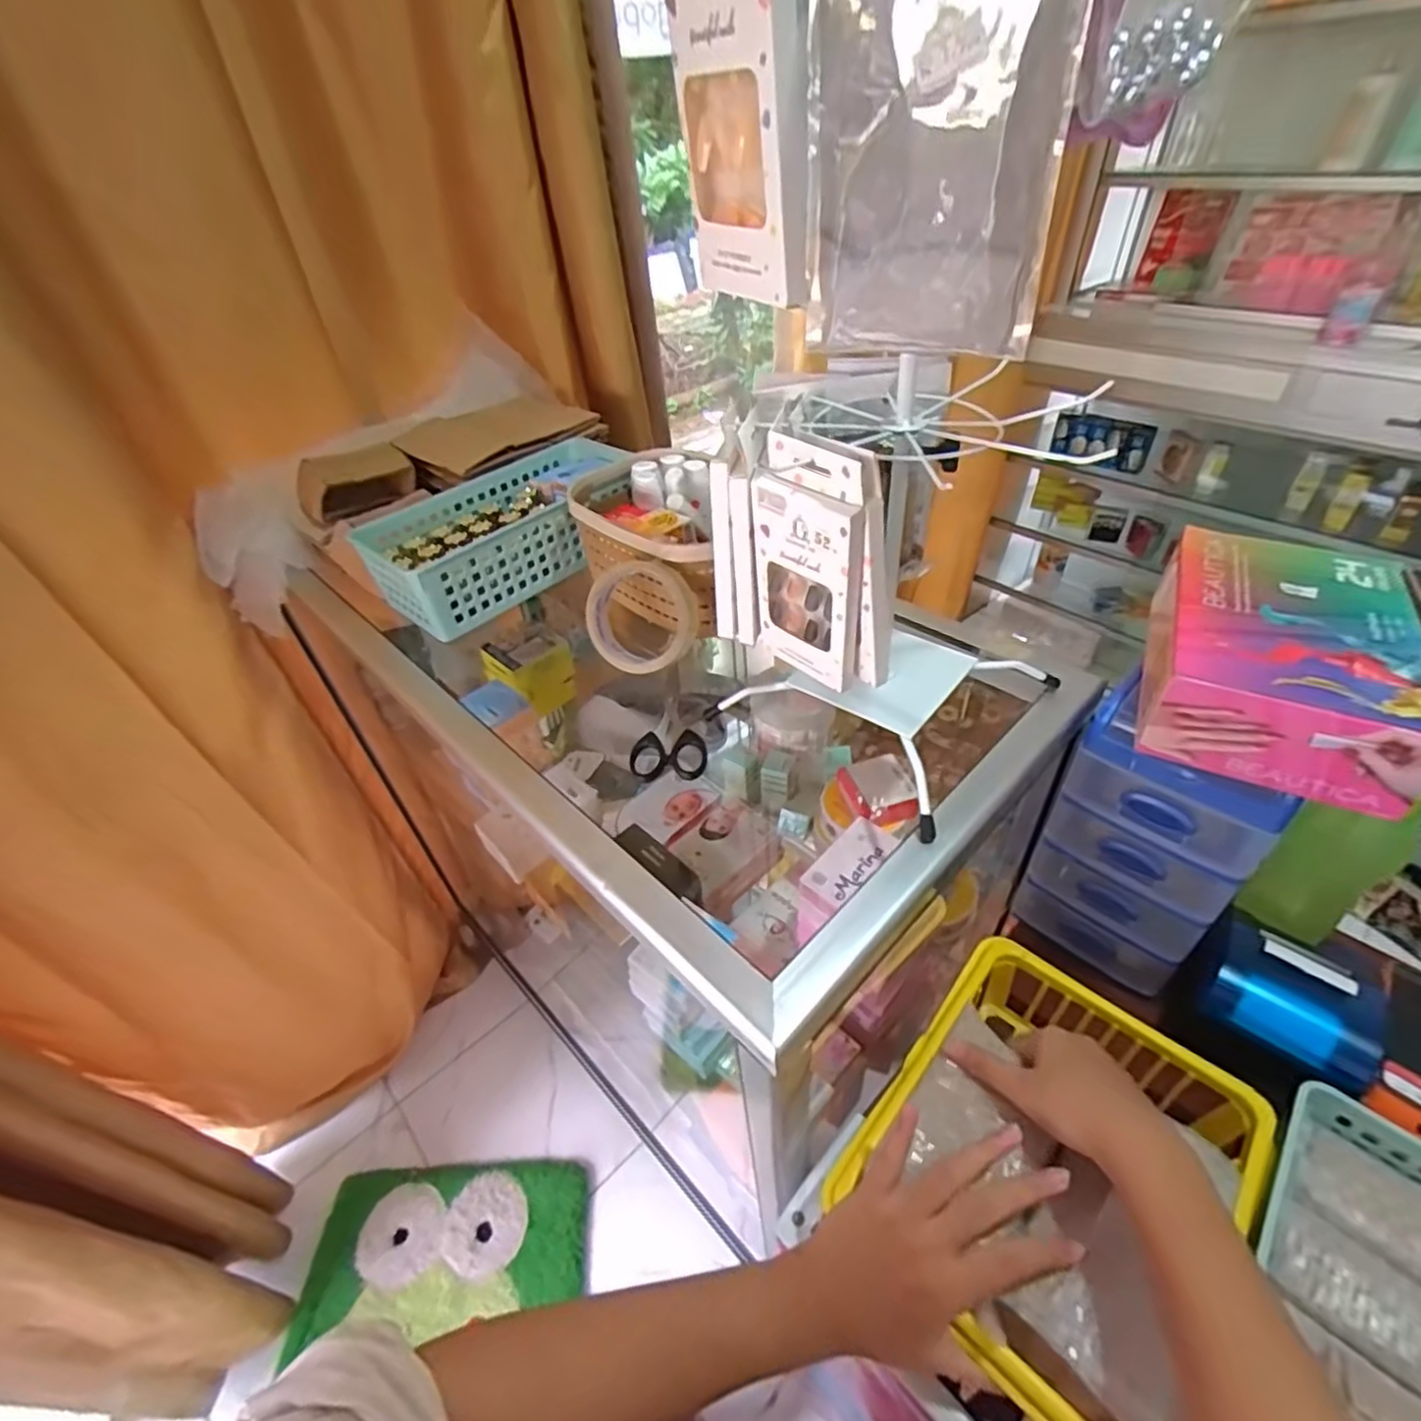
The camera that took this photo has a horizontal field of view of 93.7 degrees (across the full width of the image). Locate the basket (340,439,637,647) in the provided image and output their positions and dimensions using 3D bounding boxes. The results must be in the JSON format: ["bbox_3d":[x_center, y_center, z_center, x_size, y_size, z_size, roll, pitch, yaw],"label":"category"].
[{"bbox_3d":[-0.212,-0.188,0.696,0.140,0.084,0.272,29,52,33],"label":"basket"}]

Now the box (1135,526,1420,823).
[{"bbox_3d":[0.387,-0.039,0.457,0.154,0.069,0.198,20,48,26],"label":"box"}]

